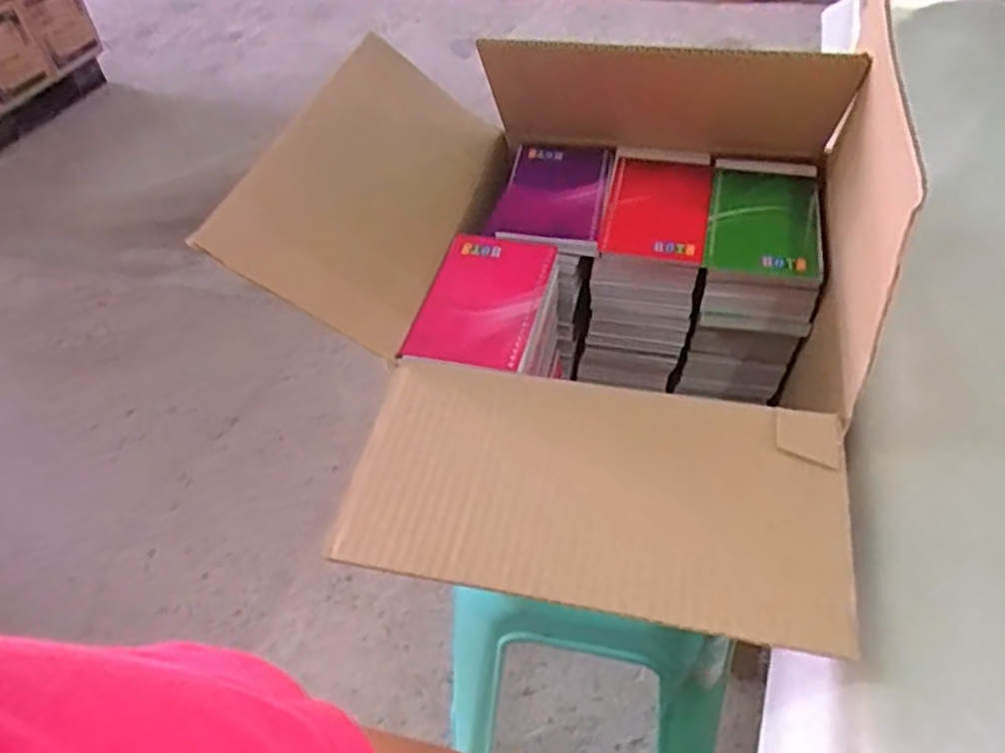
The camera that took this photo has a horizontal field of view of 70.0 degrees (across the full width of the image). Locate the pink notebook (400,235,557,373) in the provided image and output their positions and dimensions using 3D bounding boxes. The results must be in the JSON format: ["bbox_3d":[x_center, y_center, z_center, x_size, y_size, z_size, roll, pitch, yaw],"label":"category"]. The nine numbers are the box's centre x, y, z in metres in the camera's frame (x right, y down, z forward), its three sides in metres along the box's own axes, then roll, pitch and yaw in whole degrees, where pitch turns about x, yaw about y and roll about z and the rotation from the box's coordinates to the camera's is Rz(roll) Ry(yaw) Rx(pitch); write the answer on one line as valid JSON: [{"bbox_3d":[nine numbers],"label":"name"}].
[{"bbox_3d":[-0.013,-0.054,0.505,0.079,0.012,0.125,9,48,12],"label":"pink notebook"}]

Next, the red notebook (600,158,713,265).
[{"bbox_3d":[0.126,-0.139,0.579,0.078,0.012,0.123,9,48,12],"label":"red notebook"}]

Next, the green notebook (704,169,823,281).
[{"bbox_3d":[0.203,-0.122,0.556,0.082,0.009,0.122,9,48,12],"label":"green notebook"}]

